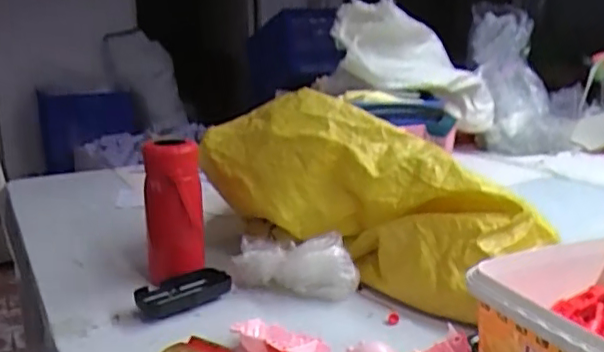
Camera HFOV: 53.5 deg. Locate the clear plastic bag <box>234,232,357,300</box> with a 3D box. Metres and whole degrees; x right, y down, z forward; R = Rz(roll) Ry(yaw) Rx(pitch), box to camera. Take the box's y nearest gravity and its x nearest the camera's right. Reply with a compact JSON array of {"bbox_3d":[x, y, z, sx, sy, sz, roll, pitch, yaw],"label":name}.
[{"bbox_3d":[-0.010,0.111,0.741,0.158,0.069,0.062,7,17,26],"label":"clear plastic bag"}]

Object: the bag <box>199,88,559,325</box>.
[{"bbox_3d":[0.070,0.015,0.778,0.442,0.175,0.162,26,26,31],"label":"bag"}]

